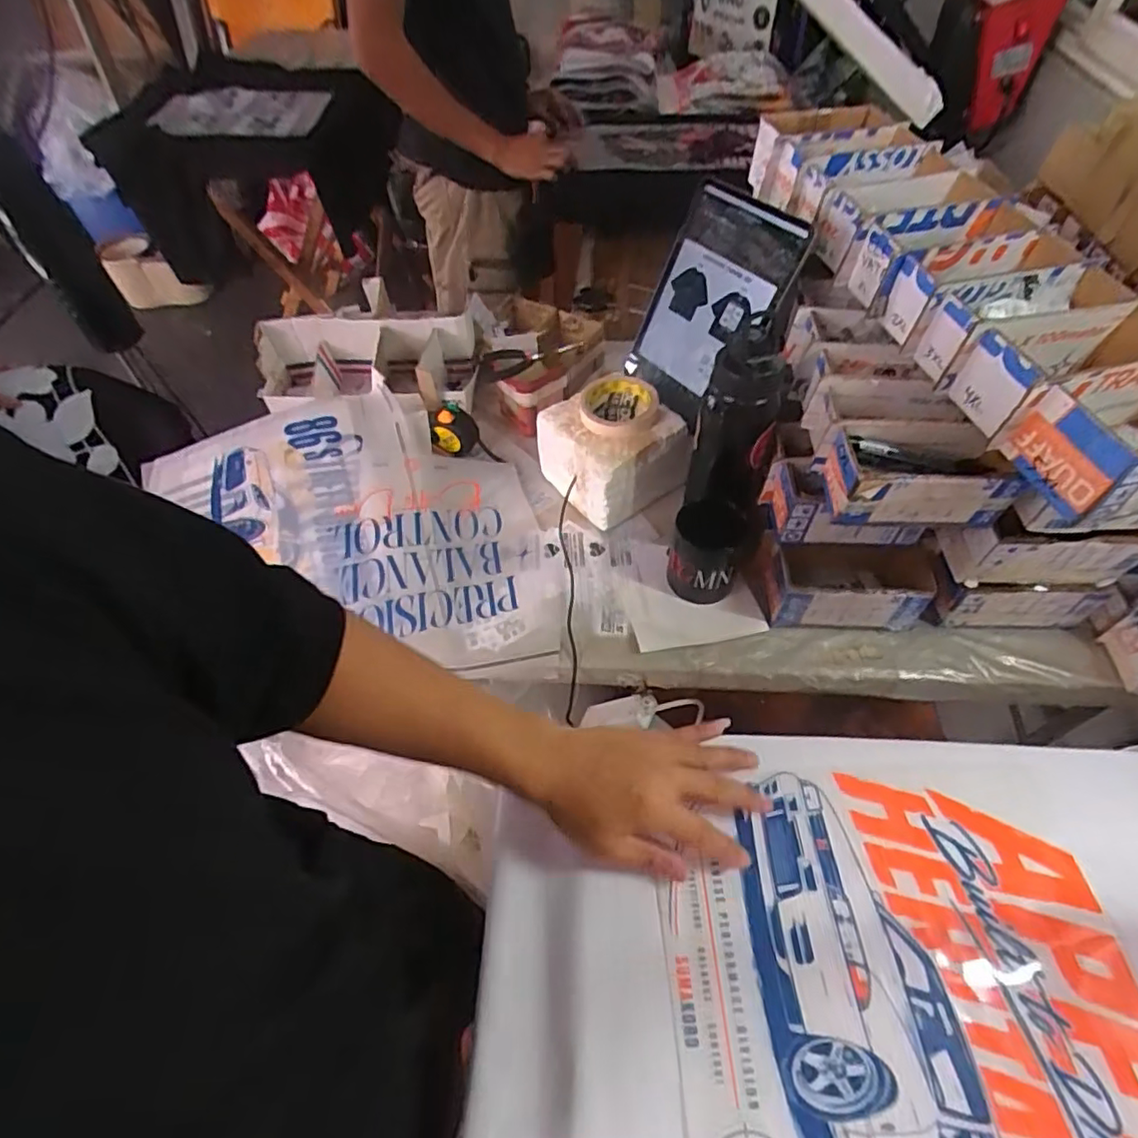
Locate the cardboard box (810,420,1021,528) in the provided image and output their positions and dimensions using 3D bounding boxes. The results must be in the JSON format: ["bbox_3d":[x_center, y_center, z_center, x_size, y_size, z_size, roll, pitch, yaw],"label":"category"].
[{"bbox_3d":[0.322,-0.089,0.587,0.154,0.070,0.074,-1,54,0],"label":"cardboard box"}]

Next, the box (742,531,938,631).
[{"bbox_3d":[0.307,0.017,0.702,0.199,0.071,0.087,4,55,4],"label":"box"}]

